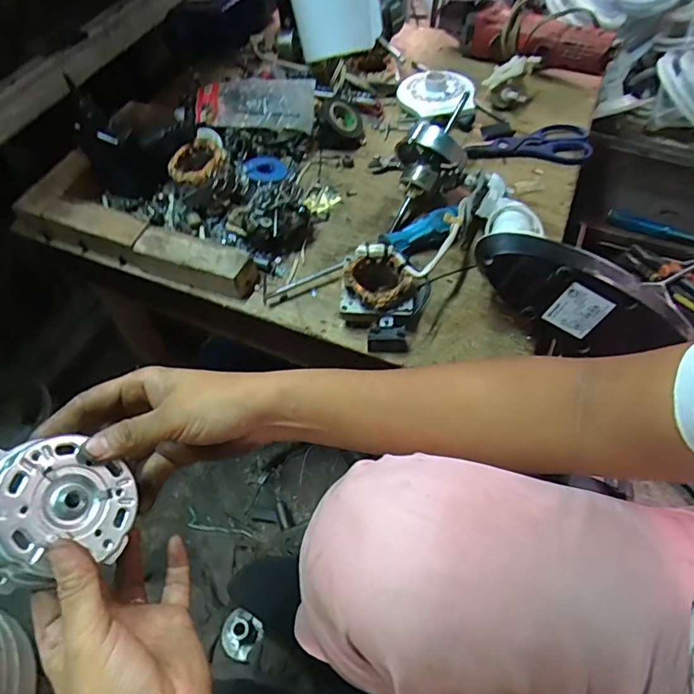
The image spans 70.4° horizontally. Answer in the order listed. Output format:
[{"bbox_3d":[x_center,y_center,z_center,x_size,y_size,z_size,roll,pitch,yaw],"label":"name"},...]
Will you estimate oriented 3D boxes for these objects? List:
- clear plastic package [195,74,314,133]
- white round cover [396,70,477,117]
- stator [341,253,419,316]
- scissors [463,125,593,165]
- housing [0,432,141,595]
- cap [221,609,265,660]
[{"bbox_3d":[-0.120,-0.322,0.645,0.150,0.024,0.102,0,60,0],"label":"clear plastic package"},{"bbox_3d":[0.121,-0.363,0.700,0.109,0.033,0.095,27,61,16],"label":"white round cover"},{"bbox_3d":[0.032,-0.055,0.500,0.075,0.051,0.067,5,57,3],"label":"stator"},{"bbox_3d":[0.242,-0.277,0.667,0.166,0.015,0.064,2,57,1],"label":"scissors"},{"bbox_3d":[-0.170,0.093,0.286,0.083,0.027,0.075,6,65,-47],"label":"housing"},{"bbox_3d":[-0.133,0.355,0.610,0.049,0.033,0.053,31,62,19],"label":"cap"}]

